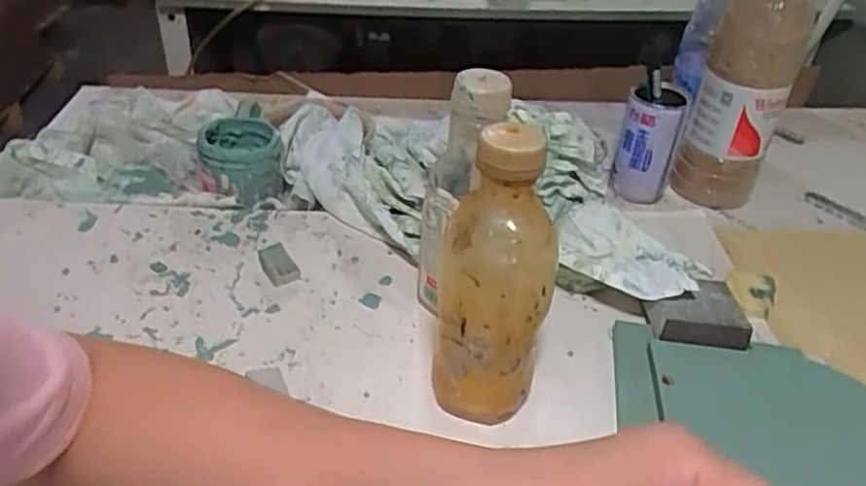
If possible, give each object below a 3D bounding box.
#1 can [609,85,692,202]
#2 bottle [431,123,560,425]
[{"bbox_3d":[0.239,-0.109,0.734,0.061,0.124,0.058,16,39,15],"label":"can"},{"bbox_3d":[0.037,0.031,0.426,0.073,0.210,0.058,6,36,4],"label":"bottle"}]

